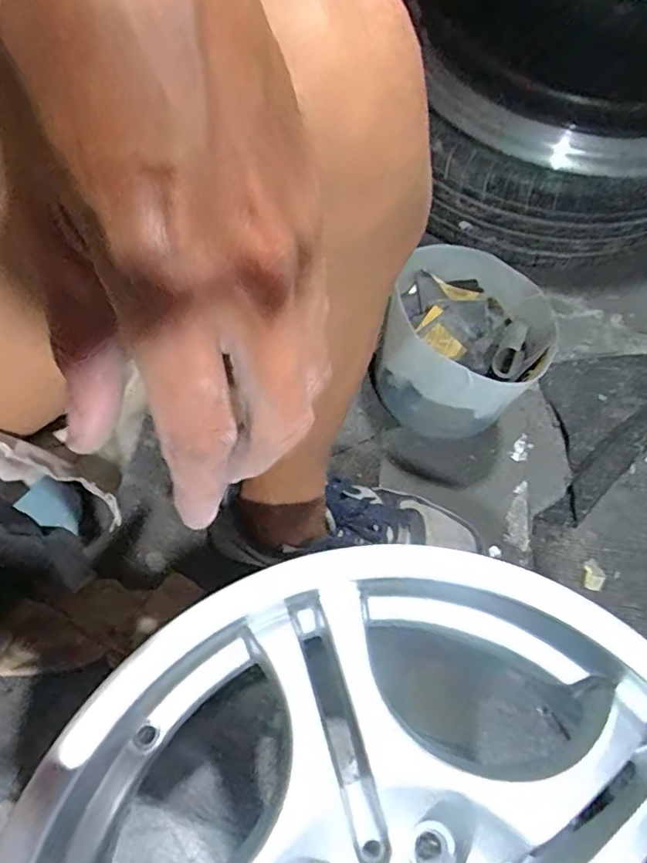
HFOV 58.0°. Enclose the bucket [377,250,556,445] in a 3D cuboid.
[{"bbox_3d":[0.148,-0.082,0.641,0.153,0.164,0.158,1,65,-2],"label":"bucket"}]

